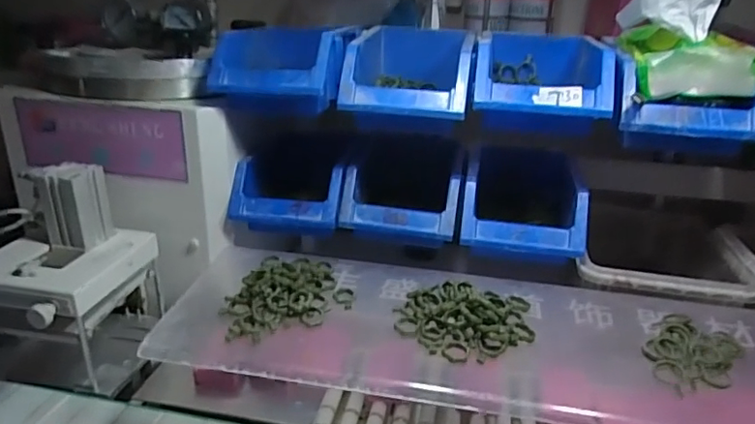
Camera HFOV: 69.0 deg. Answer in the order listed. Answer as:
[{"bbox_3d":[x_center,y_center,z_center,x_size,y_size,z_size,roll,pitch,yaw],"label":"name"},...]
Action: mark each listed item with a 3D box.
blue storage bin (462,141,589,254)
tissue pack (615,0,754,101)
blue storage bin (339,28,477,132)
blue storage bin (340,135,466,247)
[{"bbox_3d":[0.160,-0.008,0.617,0.125,0.087,0.168,6,24,9],"label":"blue storage bin"},{"bbox_3d":[0.290,-0.165,0.519,0.108,0.097,0.125,5,23,8],"label":"tissue pack"},{"bbox_3d":[0.037,-0.151,0.592,0.124,0.076,0.186,5,23,7],"label":"blue storage bin"},{"bbox_3d":[0.034,-0.030,0.639,0.122,0.082,0.171,5,23,7],"label":"blue storage bin"}]

